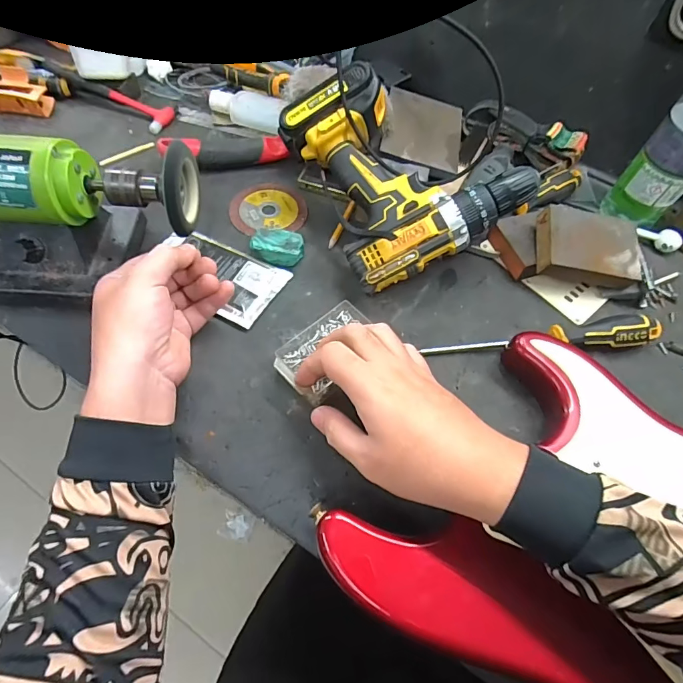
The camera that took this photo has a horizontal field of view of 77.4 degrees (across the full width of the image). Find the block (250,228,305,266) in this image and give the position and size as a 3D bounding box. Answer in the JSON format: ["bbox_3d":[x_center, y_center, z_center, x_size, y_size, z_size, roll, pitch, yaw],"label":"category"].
[{"bbox_3d":[-0.068,-0.100,0.460,0.052,0.024,0.033,12,60,2],"label":"block"}]

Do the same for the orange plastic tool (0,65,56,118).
[{"bbox_3d":[-0.423,-0.324,0.554,0.085,0.035,0.048,0,60,-4],"label":"orange plastic tool"}]

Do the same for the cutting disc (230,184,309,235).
[{"bbox_3d":[-0.086,-0.157,0.504,0.087,0.004,0.080,2,60,-3],"label":"cutting disc"}]

